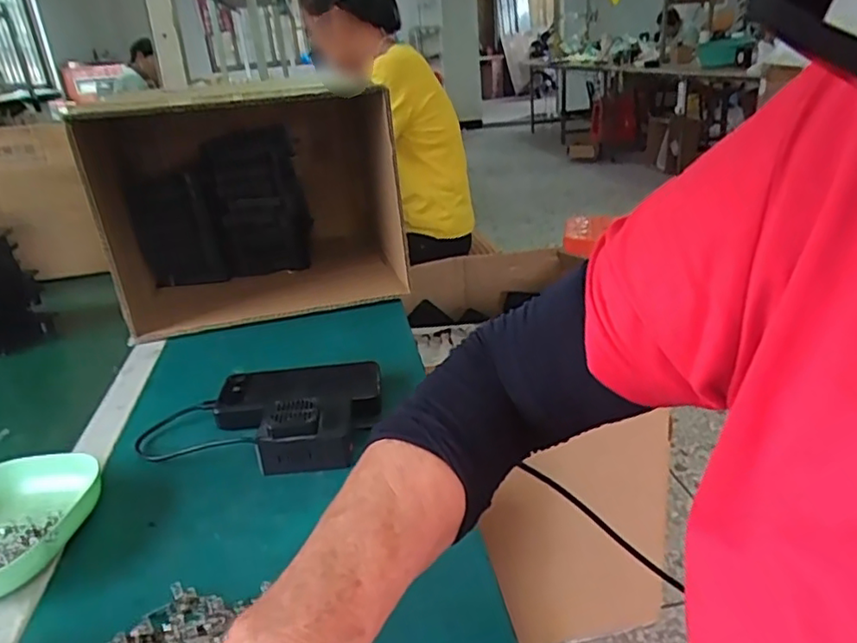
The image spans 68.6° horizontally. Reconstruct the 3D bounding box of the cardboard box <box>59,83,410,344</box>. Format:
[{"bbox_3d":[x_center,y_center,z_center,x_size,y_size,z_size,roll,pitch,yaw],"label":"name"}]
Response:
[{"bbox_3d":[-0.262,-0.176,0.893,0.367,0.284,0.305,-14,25,-21],"label":"cardboard box"}]

